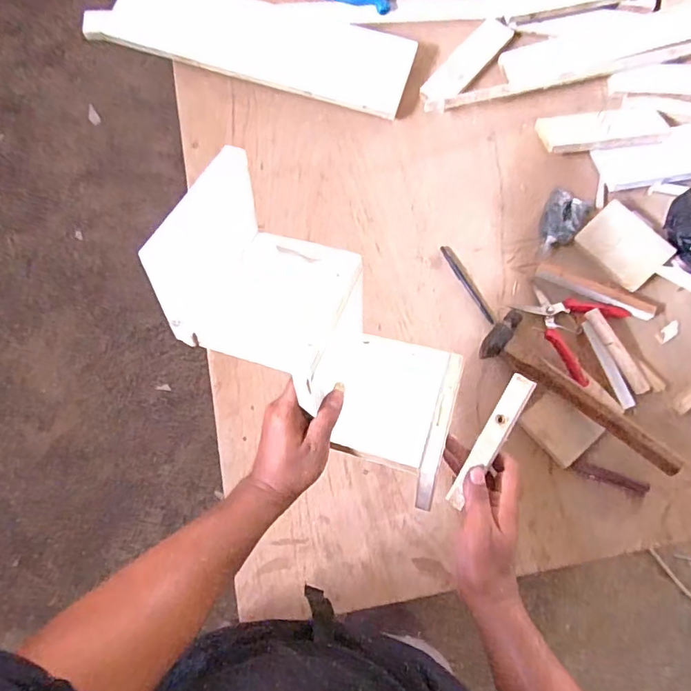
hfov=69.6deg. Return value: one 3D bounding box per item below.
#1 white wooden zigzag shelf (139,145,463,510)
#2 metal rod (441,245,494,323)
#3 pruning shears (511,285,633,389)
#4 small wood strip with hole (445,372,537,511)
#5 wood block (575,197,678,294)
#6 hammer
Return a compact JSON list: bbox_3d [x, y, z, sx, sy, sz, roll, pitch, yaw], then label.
[{"bbox_3d":[-0.026,-0.012,0.493,0.338,0.113,0.151,39,80,-23],"label":"white wooden zigzag shelf"},{"bbox_3d":[0.193,-0.097,0.789,0.013,0.009,0.145,-29,76,-8],"label":"metal rod"},{"bbox_3d":[0.344,-0.040,0.776,0.151,0.035,0.160,38,77,10],"label":"pruning shears"},{"bbox_3d":[0.138,0.093,0.479,0.022,0.011,0.141,31,96,8],"label":"small wood strip with hole"},{"bbox_3d":[0.450,-0.163,0.798,0.095,0.020,0.126,-40,78,-11],"label":"wood block"},{"bbox_3d":[0.347,0.056,0.724,0.299,0.060,0.097,36,77,9],"label":"hammer"}]

